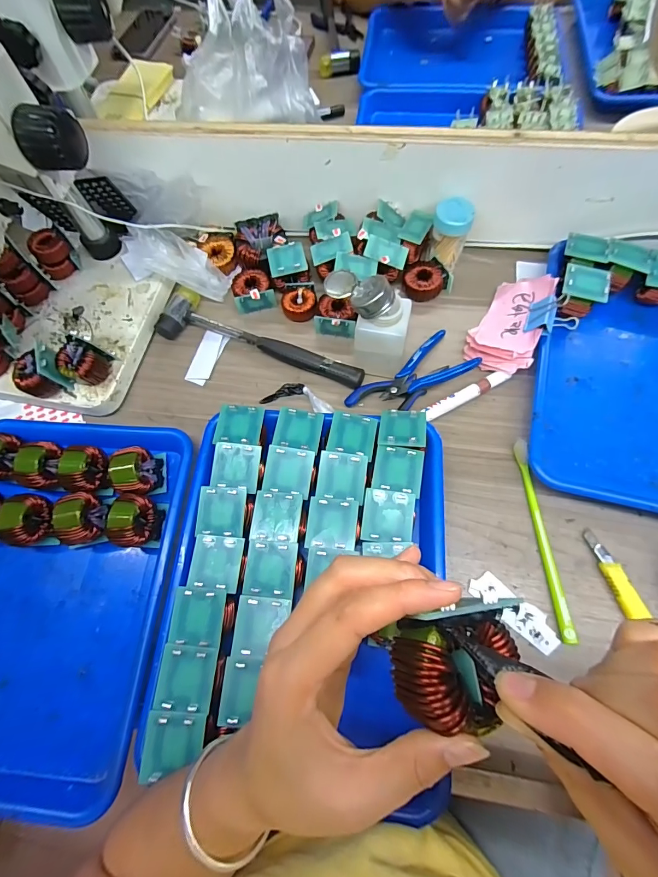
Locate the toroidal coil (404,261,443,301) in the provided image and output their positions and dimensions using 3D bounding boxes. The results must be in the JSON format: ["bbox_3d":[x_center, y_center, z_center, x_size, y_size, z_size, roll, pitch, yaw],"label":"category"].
[{"bbox_3d":[0.118,-0.197,0.489,0.047,0.025,0.042,2,68,5],"label":"toroidal coil"}]

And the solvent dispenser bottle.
[{"bbox_3d":[0.040,-0.121,0.408,0.088,0.089,0.067,8,70,7],"label":"solvent dispenser bottle"}]

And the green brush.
[{"bbox_3d":[0.204,0.091,0.372,0.010,0.017,0.186,-3,70,-1],"label":"green brush"}]

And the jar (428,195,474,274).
[{"bbox_3d":[0.147,-0.250,0.479,0.044,0.069,0.043,-1,68,3],"label":"jar"}]

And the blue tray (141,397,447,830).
[{"bbox_3d":[-0.017,0.122,0.354,0.245,0.044,0.314,0,68,4],"label":"blue tray"}]

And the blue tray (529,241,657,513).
[{"bbox_3d":[0.353,-0.063,0.419,0.251,0.035,0.307,13,70,9],"label":"blue tray"}]

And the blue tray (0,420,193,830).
[{"bbox_3d":[-0.274,0.141,0.368,0.256,0.053,0.333,4,69,6],"label":"blue tray"}]

